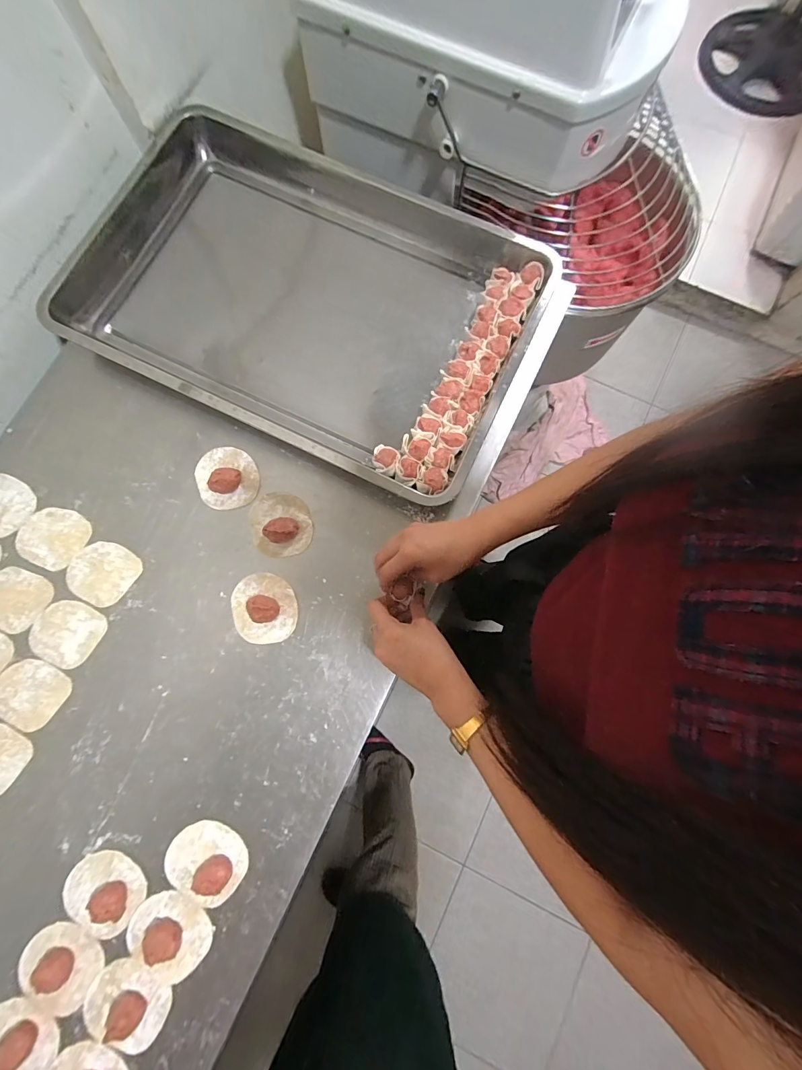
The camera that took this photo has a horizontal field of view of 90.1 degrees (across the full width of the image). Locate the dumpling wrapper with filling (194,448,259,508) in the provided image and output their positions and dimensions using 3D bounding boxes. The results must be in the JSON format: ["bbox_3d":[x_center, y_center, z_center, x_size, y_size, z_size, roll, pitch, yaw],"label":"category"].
[{"bbox_3d":[-0.226,-0.077,0.513,0.076,0.022,0.082,0,79,-1],"label":"dumpling wrapper with filling"}]

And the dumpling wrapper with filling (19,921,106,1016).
[{"bbox_3d":[-0.360,0.455,0.420,0.079,0.011,0.077,0,79,-1],"label":"dumpling wrapper with filling"}]

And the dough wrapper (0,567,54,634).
[{"bbox_3d":[-0.479,0.078,0.493,0.085,0.004,0.072,23,80,3],"label":"dough wrapper"}]

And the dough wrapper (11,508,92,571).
[{"bbox_3d":[-0.440,0.002,0.505,0.085,0.004,0.074,21,79,3],"label":"dough wrapper"}]

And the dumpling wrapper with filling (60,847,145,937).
[{"bbox_3d":[-0.324,0.388,0.431,0.081,0.016,0.073,42,81,6],"label":"dumpling wrapper with filling"}]

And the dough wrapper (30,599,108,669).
[{"bbox_3d":[-0.404,0.117,0.483,0.080,0.004,0.075,0,79,-1],"label":"dough wrapper"}]

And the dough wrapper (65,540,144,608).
[{"bbox_3d":[-0.372,0.046,0.497,0.079,0.004,0.077,0,79,-1],"label":"dough wrapper"}]

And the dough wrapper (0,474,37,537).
[{"bbox_3d":[-0.517,-0.040,0.513,0.087,0.004,0.074,30,80,4],"label":"dough wrapper"}]

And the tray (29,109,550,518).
[{"bbox_3d":[-0.128,-0.314,0.543,0.609,0.057,0.383,26,80,4],"label":"tray"}]

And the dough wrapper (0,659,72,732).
[{"bbox_3d":[-0.438,0.186,0.471,0.084,0.004,0.075,28,80,4],"label":"dough wrapper"}]

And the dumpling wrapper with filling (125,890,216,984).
[{"bbox_3d":[-0.248,0.428,0.423,0.078,0.024,0.082,0,79,-1],"label":"dumpling wrapper with filling"}]

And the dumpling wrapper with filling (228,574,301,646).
[{"bbox_3d":[-0.168,0.088,0.483,0.078,0.023,0.082,0,79,-1],"label":"dumpling wrapper with filling"}]

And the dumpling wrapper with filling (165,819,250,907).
[{"bbox_3d":[-0.215,0.360,0.435,0.084,0.024,0.073,37,81,5],"label":"dumpling wrapper with filling"}]

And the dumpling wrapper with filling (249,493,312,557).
[{"bbox_3d":[-0.153,-0.016,0.502,0.075,0.021,0.084,-15,80,-4],"label":"dumpling wrapper with filling"}]

